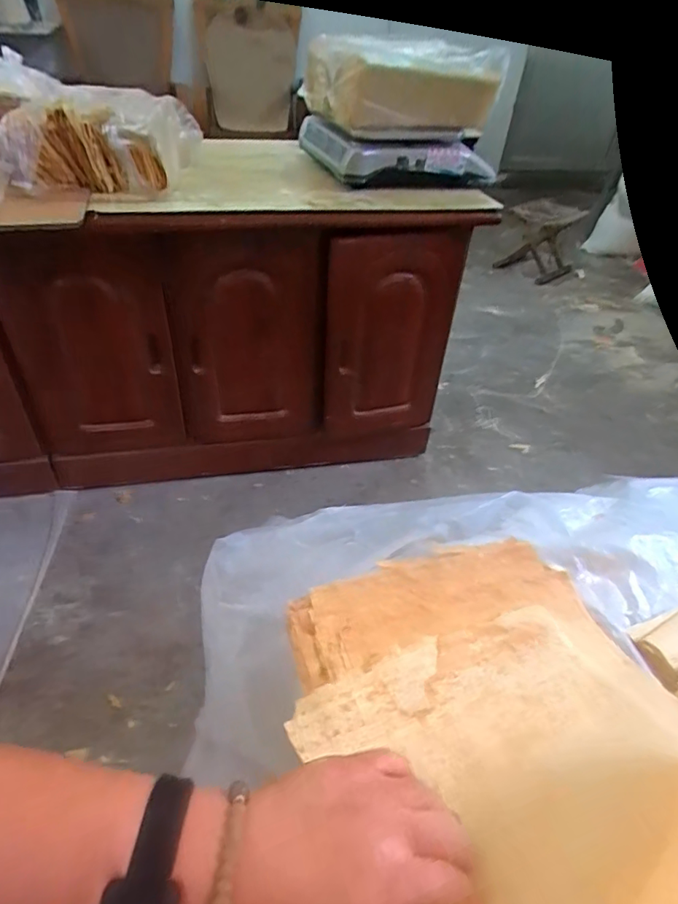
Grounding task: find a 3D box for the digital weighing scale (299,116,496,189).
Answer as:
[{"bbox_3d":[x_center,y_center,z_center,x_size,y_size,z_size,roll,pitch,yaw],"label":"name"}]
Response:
[{"bbox_3d":[0.121,-0.671,1.141,0.328,0.095,0.328,-8,44,-14],"label":"digital weighing scale"}]

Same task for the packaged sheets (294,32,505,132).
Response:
[{"bbox_3d":[0.118,-0.695,0.996,0.321,0.126,0.184,-12,45,-18],"label":"packaged sheets"}]

